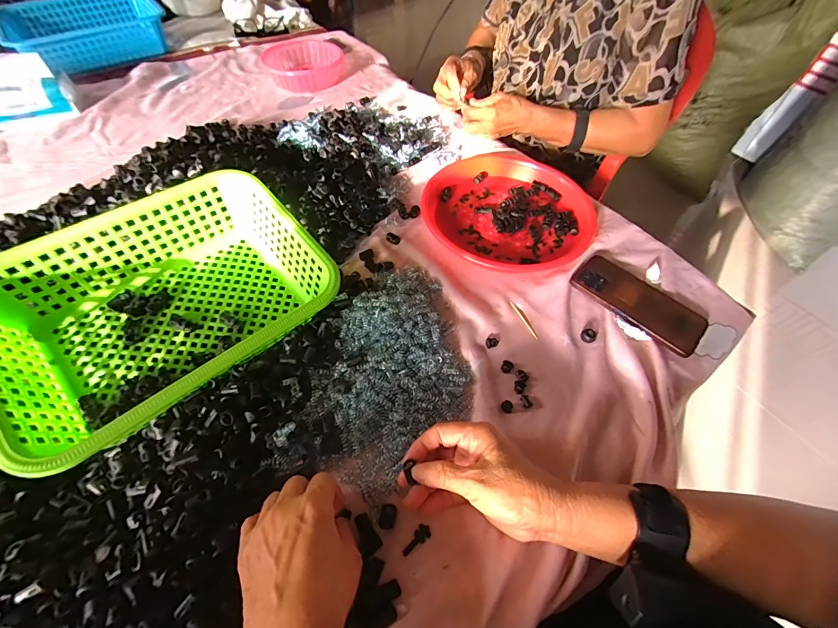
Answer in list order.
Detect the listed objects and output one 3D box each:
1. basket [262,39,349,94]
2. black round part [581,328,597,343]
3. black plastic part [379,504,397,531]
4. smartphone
[{"bbox_3d":[-0.248,-0.551,0.815,0.157,0.044,0.159,2,55,-2],"label":"basket"},{"bbox_3d":[0.210,0.026,0.452,0.017,0.008,0.018,2,55,-2],"label":"black round part"},{"bbox_3d":[-0.028,0.185,0.334,0.015,0.004,0.021,9,55,3],"label":"black plastic part"},{"bbox_3d":[0.287,-0.018,0.480,0.162,0.013,0.085,39,61,22],"label":"smartphone"}]

